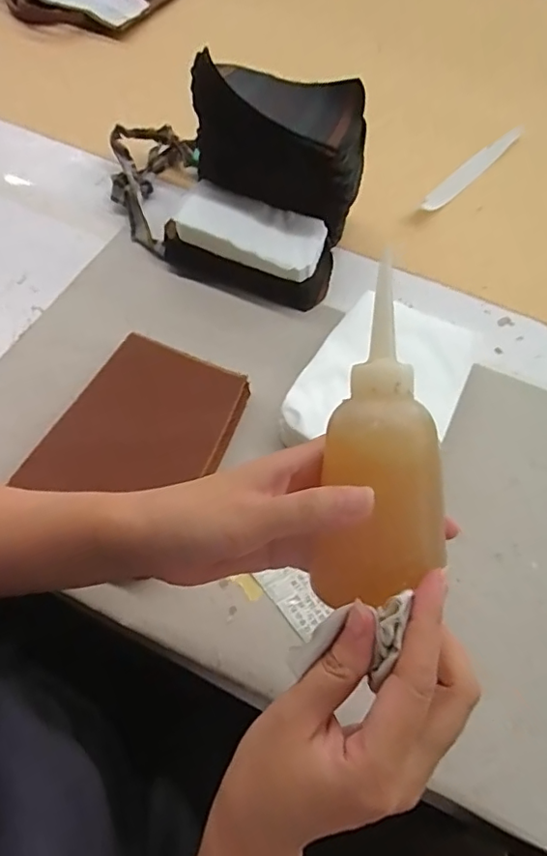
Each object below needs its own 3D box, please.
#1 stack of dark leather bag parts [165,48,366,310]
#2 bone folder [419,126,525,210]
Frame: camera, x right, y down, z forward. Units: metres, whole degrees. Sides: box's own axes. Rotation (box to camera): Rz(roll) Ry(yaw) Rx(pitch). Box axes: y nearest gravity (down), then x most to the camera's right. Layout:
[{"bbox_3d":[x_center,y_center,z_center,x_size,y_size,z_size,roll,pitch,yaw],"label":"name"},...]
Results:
[{"bbox_3d":[-0.008,-0.248,0.562,0.176,0.150,0.166,19,61,6],"label":"stack of dark leather bag parts"},{"bbox_3d":[0.257,-0.336,0.712,0.025,0.006,0.214,42,68,10],"label":"bone folder"}]

